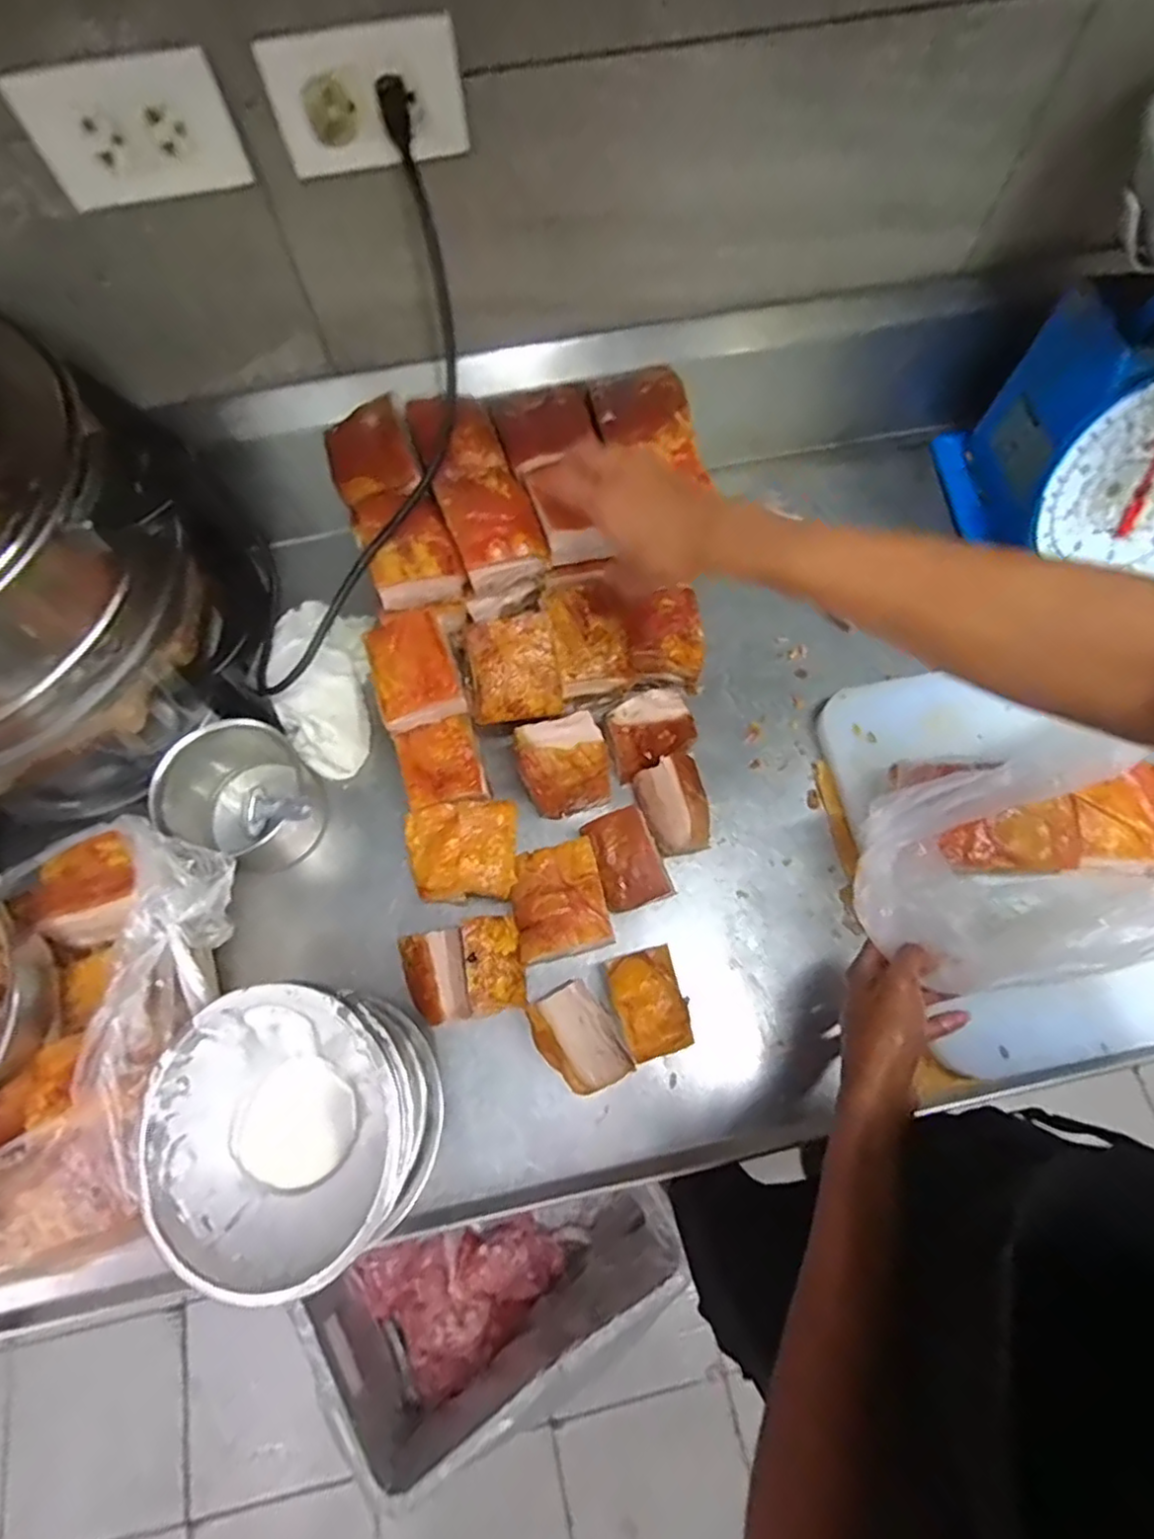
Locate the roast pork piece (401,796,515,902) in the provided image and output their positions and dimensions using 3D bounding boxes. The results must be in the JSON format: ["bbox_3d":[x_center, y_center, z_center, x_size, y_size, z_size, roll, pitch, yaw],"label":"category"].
[{"bbox_3d":[-0.099,0.070,0.574,0.093,0.041,0.081,-2,70,0],"label":"roast pork piece"}]

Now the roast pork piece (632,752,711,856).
[{"bbox_3d":[0.087,0.036,0.602,0.057,0.048,0.087,-13,71,-3],"label":"roast pork piece"}]

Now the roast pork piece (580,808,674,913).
[{"bbox_3d":[0.044,0.081,0.584,0.057,0.052,0.082,-18,71,-5],"label":"roast pork piece"}]

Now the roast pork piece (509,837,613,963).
[{"bbox_3d":[-0.015,0.112,0.564,0.075,0.048,0.090,-14,71,-4],"label":"roast pork piece"}]

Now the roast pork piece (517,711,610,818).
[{"bbox_3d":[-0.012,-0.002,0.594,0.073,0.086,0.066,-18,71,-5],"label":"roast pork piece"}]

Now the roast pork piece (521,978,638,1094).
[{"bbox_3d":[0.001,0.214,0.532,0.056,0.047,0.081,-31,73,-9],"label":"roast pork piece"}]

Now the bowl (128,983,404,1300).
[{"bbox_3d":[-0.196,0.231,0.430,0.173,0.061,0.164,0,70,1],"label":"bowl"}]

